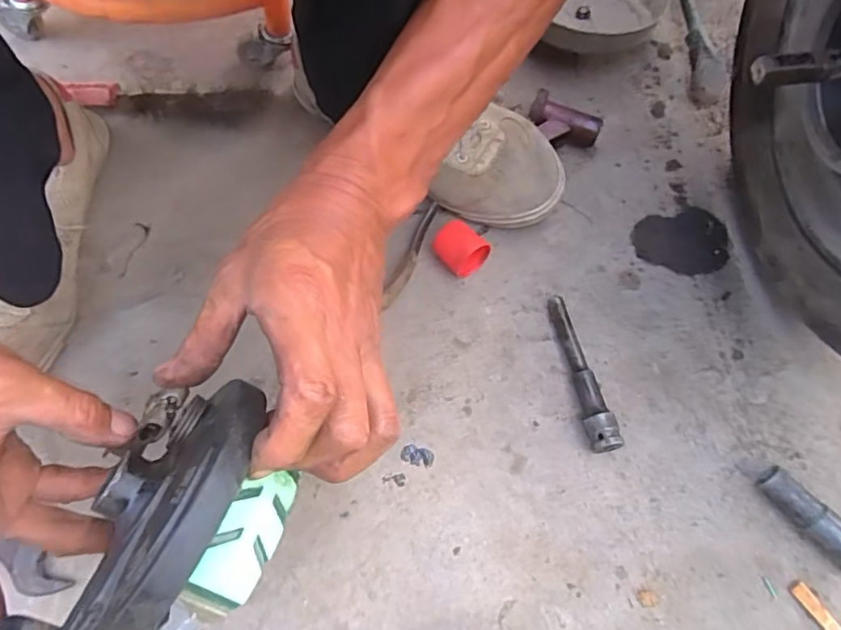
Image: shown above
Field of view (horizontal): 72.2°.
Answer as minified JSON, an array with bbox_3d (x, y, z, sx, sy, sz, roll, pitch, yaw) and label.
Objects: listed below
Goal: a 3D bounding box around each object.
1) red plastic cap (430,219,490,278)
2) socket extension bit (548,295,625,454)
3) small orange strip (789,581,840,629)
[{"bbox_3d":[0.030,-0.055,0.465,0.039,0.031,0.034,42,70,17],"label":"red plastic cap"},{"bbox_3d":[0.117,0.040,0.426,0.018,0.025,0.125,-12,65,-7],"label":"socket extension bit"},{"bbox_3d":[0.254,0.190,0.371,0.010,0.004,0.038,-34,70,-16],"label":"small orange strip"}]

